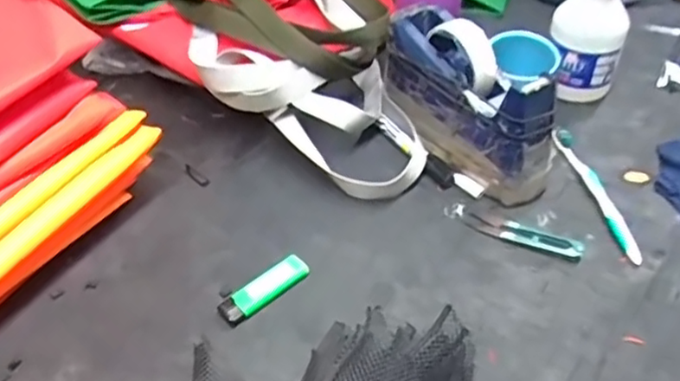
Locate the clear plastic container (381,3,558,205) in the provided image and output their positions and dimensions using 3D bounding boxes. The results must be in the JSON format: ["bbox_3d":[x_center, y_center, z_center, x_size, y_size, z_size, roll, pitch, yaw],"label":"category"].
[{"bbox_3d":[0.125,-0.092,0.625,0.077,0.121,0.205,-25,48,-23],"label":"clear plastic container"}]

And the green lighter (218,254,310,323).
[{"bbox_3d":[-0.063,0.081,0.526,0.078,0.015,0.029,-28,49,-26],"label":"green lighter"}]

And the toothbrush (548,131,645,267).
[{"bbox_3d":[0.242,-0.001,0.601,0.016,0.016,0.169,-6,43,-6],"label":"toothbrush"}]

